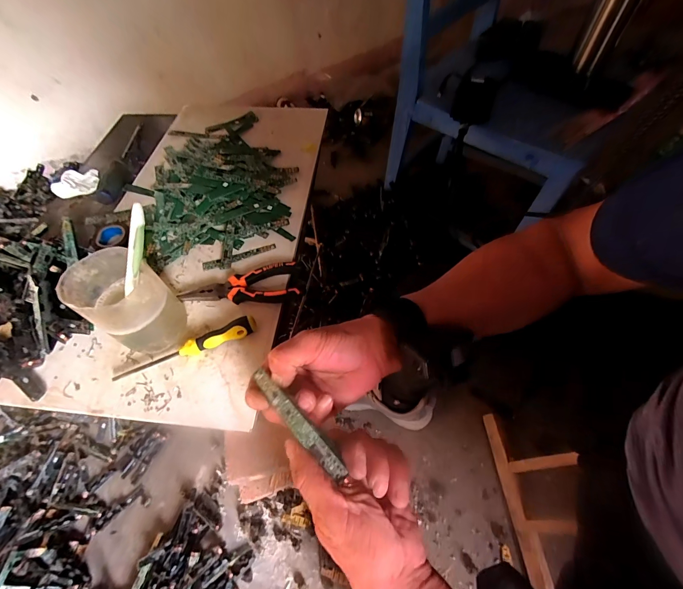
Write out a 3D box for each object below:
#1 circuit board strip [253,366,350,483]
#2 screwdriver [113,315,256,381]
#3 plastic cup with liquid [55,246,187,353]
[{"bbox_3d":[-0.032,0.094,0.242,0.015,0.004,0.092,-39,71,-24],"label":"circuit board strip"},{"bbox_3d":[-0.175,0.063,0.374,0.157,0.023,0.021,-23,58,-12],"label":"screwdriver"},{"bbox_3d":[-0.226,0.010,0.355,0.084,0.097,0.079,-1,56,2],"label":"plastic cup with liquid"}]

